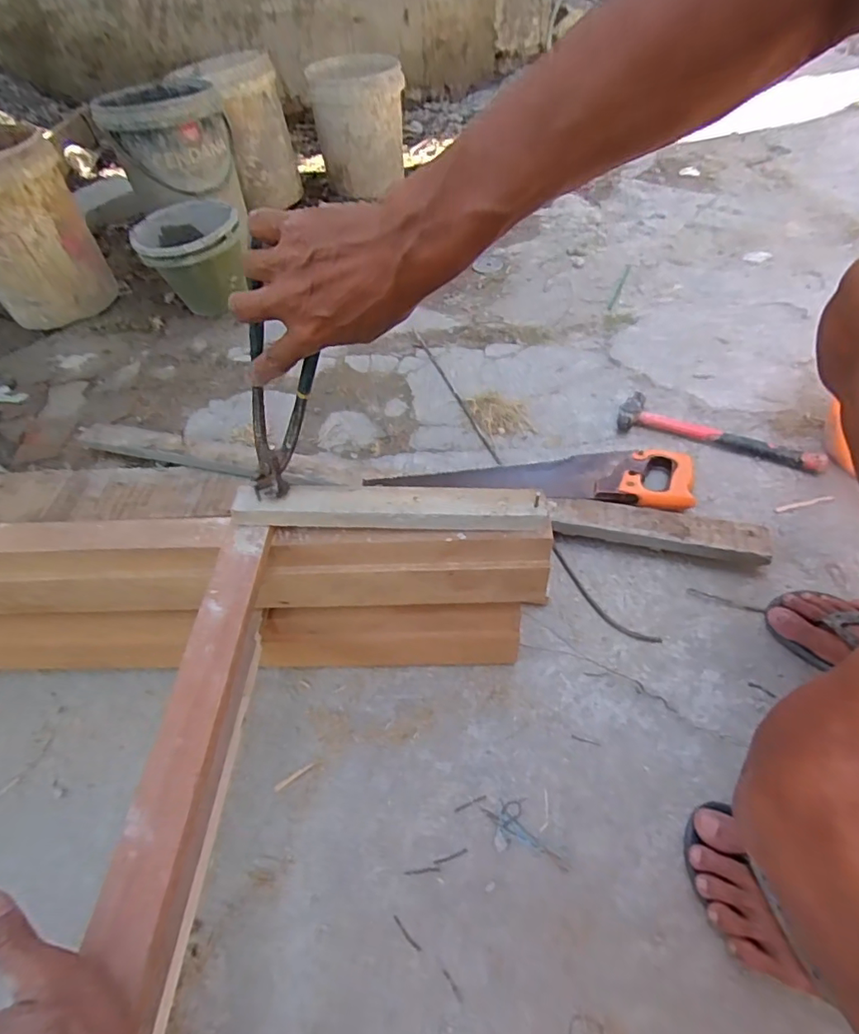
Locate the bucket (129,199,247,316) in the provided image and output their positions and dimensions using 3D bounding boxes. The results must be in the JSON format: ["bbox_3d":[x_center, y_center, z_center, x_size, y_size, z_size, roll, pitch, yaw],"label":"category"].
[{"bbox_3d":[-0.548,-0.604,1.262,0.224,0.207,0.195,-21,52,-13],"label":"bucket"}]

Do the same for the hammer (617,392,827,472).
[{"bbox_3d":[0.484,-0.143,0.899,0.316,0.036,0.091,20,55,19],"label":"hammer"}]

